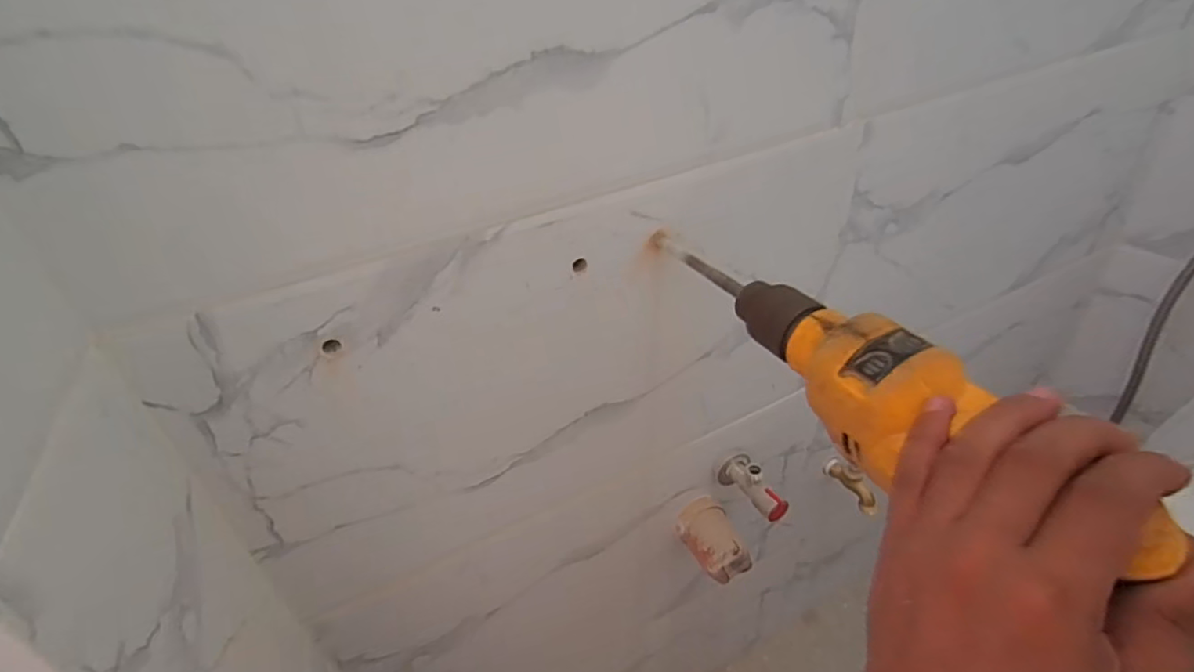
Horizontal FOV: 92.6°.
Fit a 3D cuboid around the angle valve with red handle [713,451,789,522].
[{"bbox_3d":[0.170,0.161,0.635,0.039,0.041,0.094,-16,35,-16],"label":"angle valve with red handle"}]

